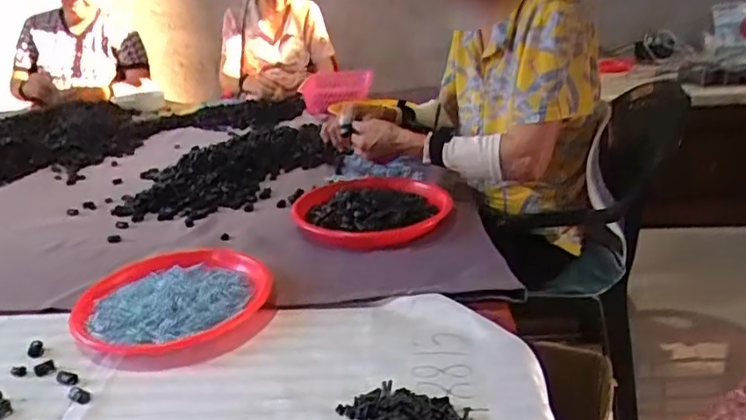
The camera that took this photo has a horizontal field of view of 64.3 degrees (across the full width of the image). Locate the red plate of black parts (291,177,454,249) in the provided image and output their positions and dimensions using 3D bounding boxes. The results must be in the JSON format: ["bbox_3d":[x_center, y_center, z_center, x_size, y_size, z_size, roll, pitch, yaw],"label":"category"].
[{"bbox_3d":[-0.004,0.002,0.858,0.225,0.046,0.158,-3,23,0],"label":"red plate of black parts"}]

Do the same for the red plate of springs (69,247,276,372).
[{"bbox_3d":[-0.238,0.107,0.704,0.216,0.028,0.197,-2,23,1],"label":"red plate of springs"}]

